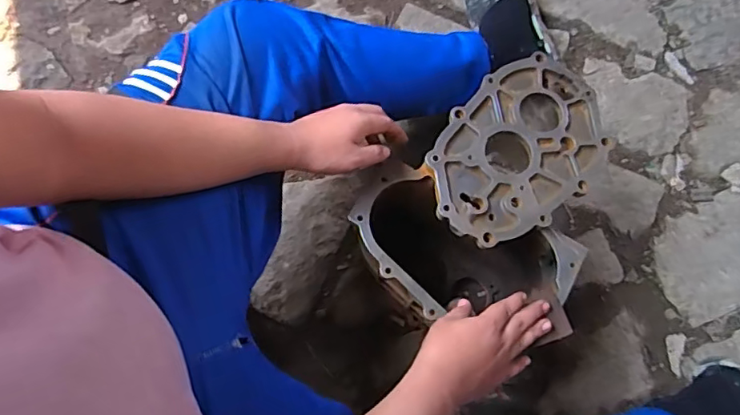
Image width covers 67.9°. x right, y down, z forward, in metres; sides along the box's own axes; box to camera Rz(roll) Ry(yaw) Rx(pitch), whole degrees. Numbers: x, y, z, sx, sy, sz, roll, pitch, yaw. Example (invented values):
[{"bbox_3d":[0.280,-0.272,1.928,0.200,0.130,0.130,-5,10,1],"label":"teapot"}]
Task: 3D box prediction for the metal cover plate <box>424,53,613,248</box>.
[{"bbox_3d":[0.189,-0.075,0.709,0.266,0.021,0.183,-41,77,-12],"label":"metal cover plate"}]

